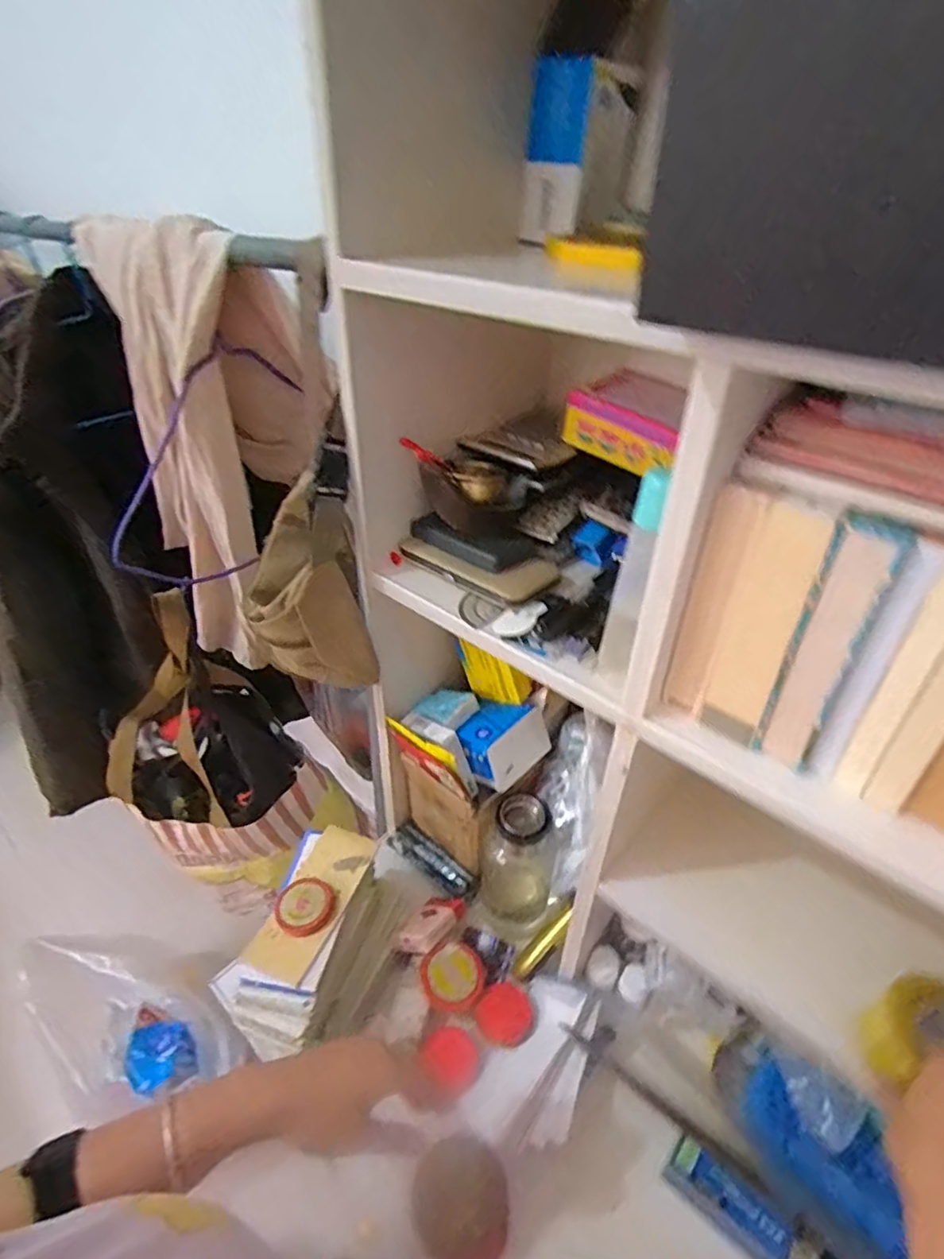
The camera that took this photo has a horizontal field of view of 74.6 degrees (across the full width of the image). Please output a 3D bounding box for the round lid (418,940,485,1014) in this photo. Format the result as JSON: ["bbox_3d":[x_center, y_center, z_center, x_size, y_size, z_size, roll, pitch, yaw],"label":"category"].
[{"bbox_3d":[-0.024,0.408,0.729,0.072,0.016,0.072,12,41,-10],"label":"round lid"}]

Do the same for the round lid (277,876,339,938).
[{"bbox_3d":[-0.186,0.305,0.688,0.064,0.021,0.061,1,37,0],"label":"round lid"}]

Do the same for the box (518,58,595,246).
[{"bbox_3d":[0.071,-0.401,0.525,0.047,0.117,0.029,-1,37,-3],"label":"box"}]

